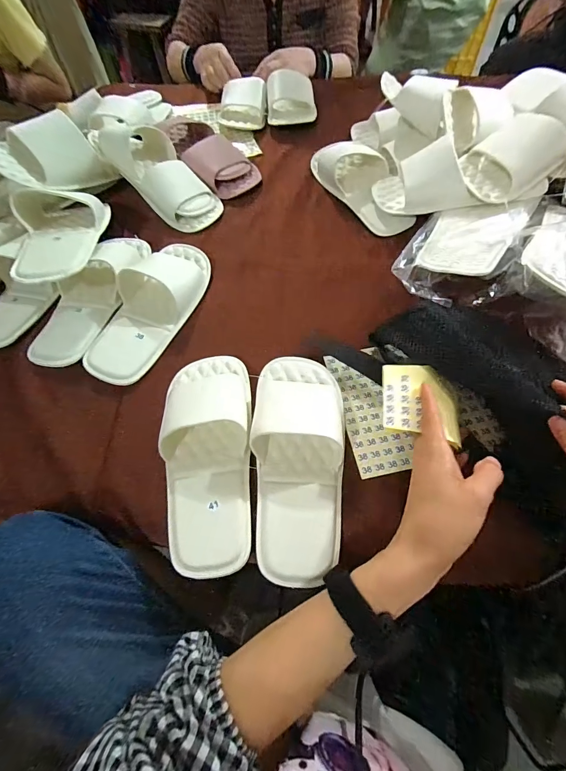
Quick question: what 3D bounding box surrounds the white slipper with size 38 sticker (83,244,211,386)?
[{"bbox_3d":[-0.179,-0.112,0.469,0.097,0.054,0.243,19,64,13],"label":"white slipper with size 38 sticker"}]

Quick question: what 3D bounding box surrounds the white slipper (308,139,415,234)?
[{"bbox_3d":[0.136,-0.338,0.577,0.102,0.055,0.231,-22,63,-9],"label":"white slipper"}]

